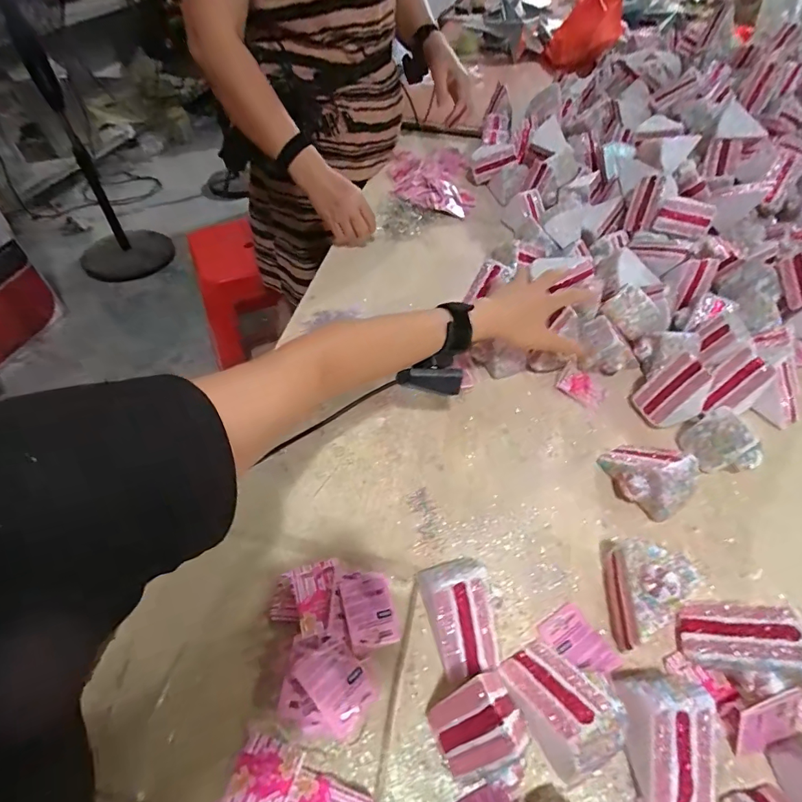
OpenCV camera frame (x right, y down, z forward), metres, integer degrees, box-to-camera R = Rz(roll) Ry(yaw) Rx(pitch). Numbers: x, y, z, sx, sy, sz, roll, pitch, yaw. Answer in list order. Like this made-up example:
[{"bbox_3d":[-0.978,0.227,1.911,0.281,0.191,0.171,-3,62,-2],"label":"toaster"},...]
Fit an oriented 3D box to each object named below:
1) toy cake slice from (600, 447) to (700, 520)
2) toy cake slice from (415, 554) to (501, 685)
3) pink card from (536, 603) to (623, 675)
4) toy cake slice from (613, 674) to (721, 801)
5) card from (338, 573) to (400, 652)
[{"bbox_3d":[0.258,0.076,0.468,0.055,0.063,0.086,-27,56,-23],"label":"toy cake slice"},{"bbox_3d":[0.054,0.181,0.370,0.064,0.062,0.075,-17,53,-16],"label":"toy cake slice"},{"bbox_3d":[0.155,0.213,0.388,0.043,0.006,0.059,-25,51,-25],"label":"pink card"},{"bbox_3d":[0.194,0.252,0.318,0.069,0.058,0.092,-5,50,-7],"label":"toy cake slice"},{"bbox_3d":[-0.029,0.183,0.392,0.044,0.005,0.062,-1,53,-26],"label":"card"}]

